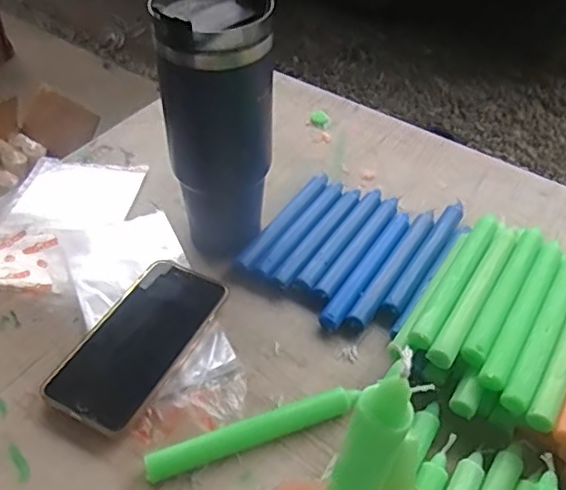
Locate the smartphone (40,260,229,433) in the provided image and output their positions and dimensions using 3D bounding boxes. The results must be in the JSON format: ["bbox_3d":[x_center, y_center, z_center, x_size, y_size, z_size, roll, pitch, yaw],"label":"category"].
[{"bbox_3d":[-0.113,0.074,0.484,0.080,0.014,0.162,21,50,17],"label":"smartphone"}]

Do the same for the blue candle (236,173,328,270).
[{"bbox_3d":[0.006,-0.024,0.588,0.021,0.019,0.148,27,52,22],"label":"blue candle"}]

